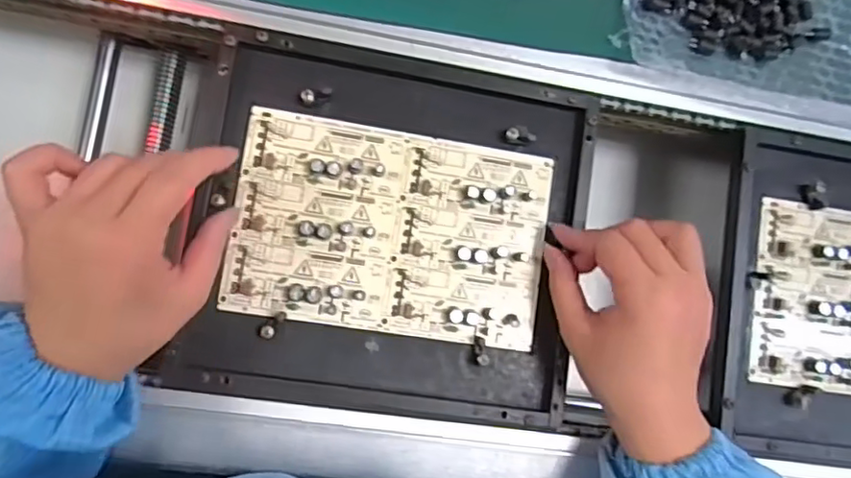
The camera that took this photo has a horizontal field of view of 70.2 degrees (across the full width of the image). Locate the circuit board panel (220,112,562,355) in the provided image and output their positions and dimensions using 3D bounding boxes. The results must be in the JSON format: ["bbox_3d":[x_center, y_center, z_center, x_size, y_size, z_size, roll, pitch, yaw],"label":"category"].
[{"bbox_3d":[-0.021,-0.005,0.406,0.206,0.014,0.133,9,85,-5],"label":"circuit board panel"}]

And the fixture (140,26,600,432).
[{"bbox_3d":[-0.022,-0.004,0.403,0.252,0.023,0.229,9,85,-5],"label":"fixture"}]

